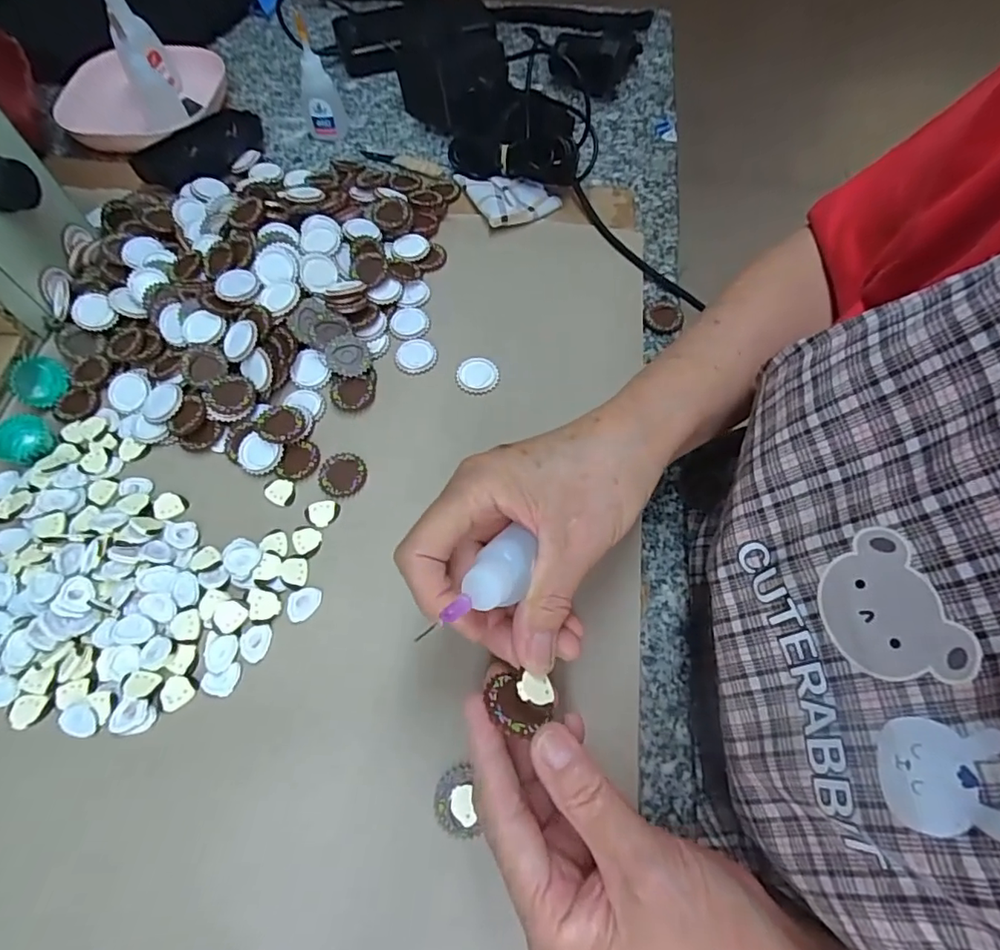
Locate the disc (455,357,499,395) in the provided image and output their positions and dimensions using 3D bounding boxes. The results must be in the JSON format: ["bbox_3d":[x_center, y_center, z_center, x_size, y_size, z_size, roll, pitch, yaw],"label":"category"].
[{"bbox_3d":[-0.015,-0.067,0.369,0.028,0.005,0.027,0,64,-1],"label":"disc"}]

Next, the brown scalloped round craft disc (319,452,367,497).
[{"bbox_3d":[-0.097,0.000,0.338,0.029,0.004,0.028,0,64,-1],"label":"brown scalloped round craft disc"}]

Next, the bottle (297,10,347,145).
[{"bbox_3d":[-0.154,-0.332,0.467,0.031,0.085,0.026,-15,64,-7],"label":"bottle"}]

